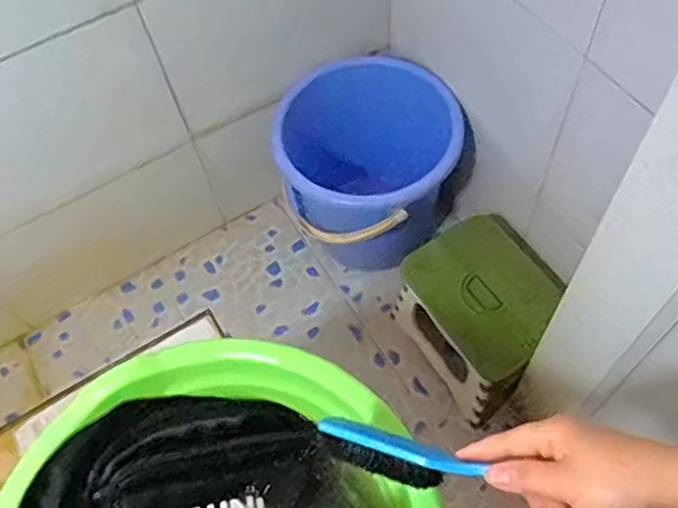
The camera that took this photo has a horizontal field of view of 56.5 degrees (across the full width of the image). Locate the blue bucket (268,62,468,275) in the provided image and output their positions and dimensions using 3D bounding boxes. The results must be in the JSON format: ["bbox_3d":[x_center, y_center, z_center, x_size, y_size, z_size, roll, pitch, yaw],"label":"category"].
[{"bbox_3d":[0.056,-0.123,1.195,0.301,0.359,0.329,20,63,15],"label":"blue bucket"}]

